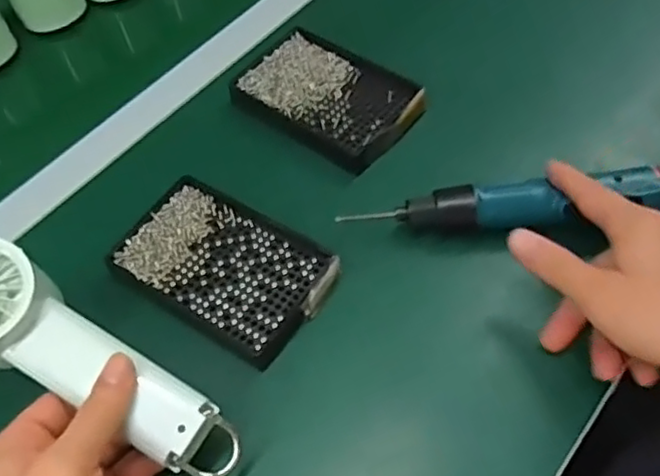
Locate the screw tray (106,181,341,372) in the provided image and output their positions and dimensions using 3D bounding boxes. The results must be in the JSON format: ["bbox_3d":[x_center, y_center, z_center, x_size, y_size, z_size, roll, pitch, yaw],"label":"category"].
[{"bbox_3d":[-0.073,0.019,0.445,0.140,0.020,0.088,28,63,22],"label":"screw tray"}]

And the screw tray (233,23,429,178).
[{"bbox_3d":[-0.001,-0.116,0.531,0.144,0.023,0.096,38,68,23],"label":"screw tray"}]

